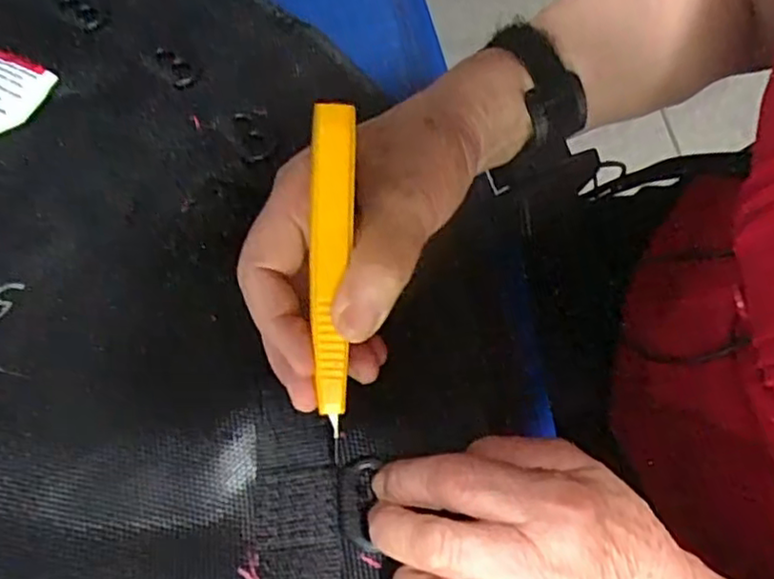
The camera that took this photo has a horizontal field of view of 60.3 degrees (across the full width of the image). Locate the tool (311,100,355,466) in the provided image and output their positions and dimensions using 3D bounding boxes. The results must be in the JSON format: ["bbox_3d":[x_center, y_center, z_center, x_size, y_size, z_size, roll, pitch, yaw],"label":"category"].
[{"bbox_3d":[-0.022,-0.003,0.269,0.015,0.010,0.138,2,103,3],"label":"tool"}]

